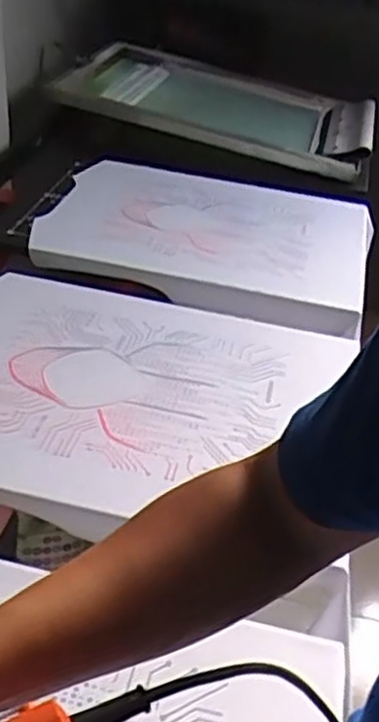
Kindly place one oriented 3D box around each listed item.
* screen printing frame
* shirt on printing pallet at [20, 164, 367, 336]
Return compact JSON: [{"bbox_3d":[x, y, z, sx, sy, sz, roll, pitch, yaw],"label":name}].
[{"bbox_3d":[0.078,-0.596,1.669,0.689,0.057,0.472,15,38,9],"label":"screen printing frame"},{"bbox_3d":[0.039,-0.232,1.273,0.531,0.039,0.502,13,36,9],"label":"shirt on printing pallet"}]

